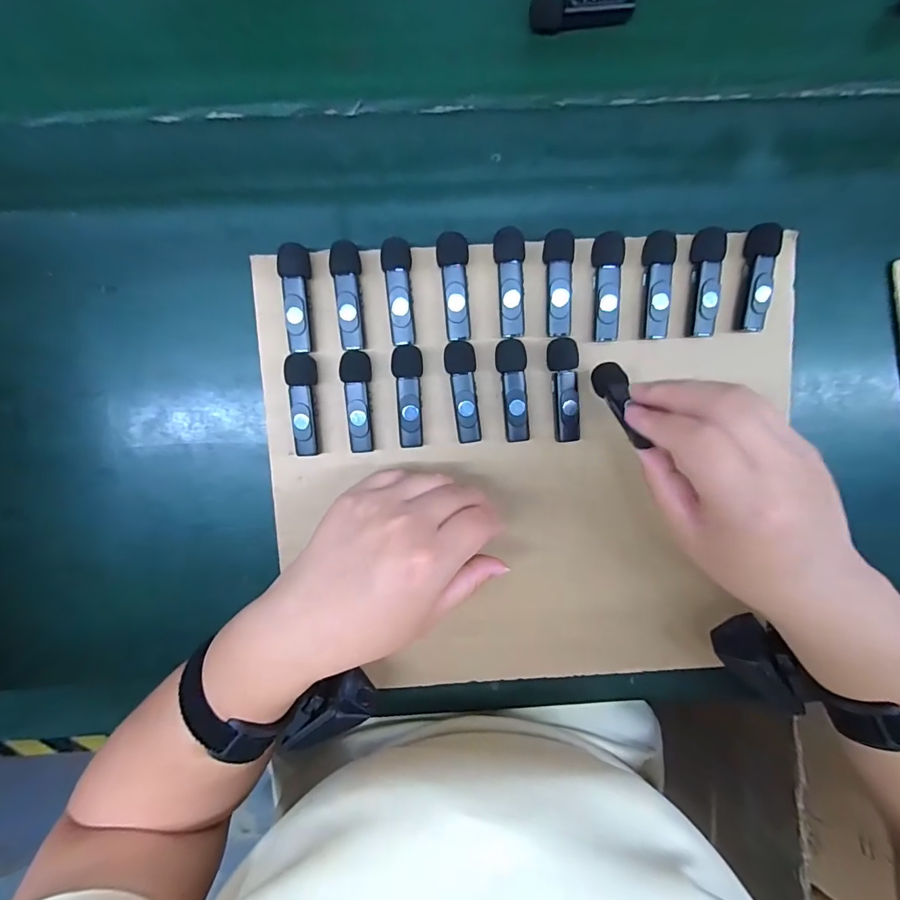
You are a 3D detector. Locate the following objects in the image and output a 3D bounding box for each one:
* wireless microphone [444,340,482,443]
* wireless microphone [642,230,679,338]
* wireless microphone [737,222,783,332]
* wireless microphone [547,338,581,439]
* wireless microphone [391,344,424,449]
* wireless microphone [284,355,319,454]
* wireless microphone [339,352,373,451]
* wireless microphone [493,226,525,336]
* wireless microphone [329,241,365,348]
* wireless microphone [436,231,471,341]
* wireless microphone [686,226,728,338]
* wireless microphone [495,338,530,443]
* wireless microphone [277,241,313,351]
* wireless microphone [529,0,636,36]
[{"bbox_3d":[0.008,-0.037,0.286,0.019,0.015,0.064,-4,93,-1],"label":"wireless microphone"},{"bbox_3d":[0.131,-0.103,0.278,0.018,0.012,0.062,0,93,-2],"label":"wireless microphone"},{"bbox_3d":[0.194,-0.109,0.280,0.016,0.017,0.063,5,93,-2],"label":"wireless microphone"},{"bbox_3d":[0.075,-0.039,0.287,0.019,0.010,0.065,-6,93,-1],"label":"wireless microphone"},{"bbox_3d":[-0.027,-0.034,0.286,0.019,0.016,0.064,1,93,-2],"label":"wireless microphone"},{"bbox_3d":[-0.095,-0.029,0.285,0.018,0.017,0.064,2,93,-2],"label":"wireless microphone"},{"bbox_3d":[-0.059,-0.031,0.286,0.019,0.017,0.064,0,93,-2],"label":"wireless microphone"},{"bbox_3d":[0.038,-0.105,0.276,0.018,0.011,0.064,-2,93,-1],"label":"wireless microphone"},{"bbox_3d":[-0.063,-0.095,0.276,0.017,0.012,0.064,-1,93,-1],"label":"wireless microphone"},{"bbox_3d":[0.003,-0.102,0.276,0.019,0.011,0.064,-2,93,-1],"label":"wireless microphone"},{"bbox_3d":[0.161,-0.105,0.279,0.018,0.013,0.064,3,93,-2],"label":"wireless microphone"},{"bbox_3d":[0.041,-0.038,0.286,0.020,0.012,0.065,-3,93,-1],"label":"wireless microphone"},{"bbox_3d":[-0.095,-0.093,0.275,0.017,0.013,0.063,-2,93,-1],"label":"wireless microphone"},{"bbox_3d":[0.082,-0.274,0.275,0.062,0.015,0.015,-2,93,-1],"label":"wireless microphone"}]

